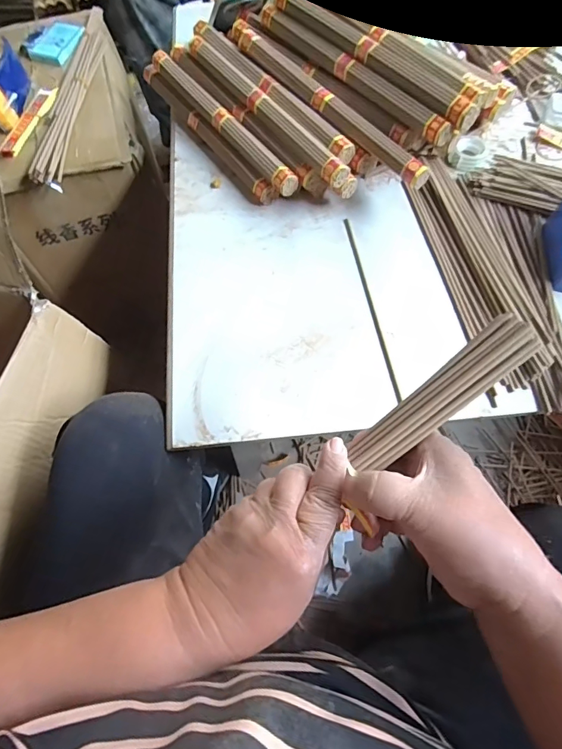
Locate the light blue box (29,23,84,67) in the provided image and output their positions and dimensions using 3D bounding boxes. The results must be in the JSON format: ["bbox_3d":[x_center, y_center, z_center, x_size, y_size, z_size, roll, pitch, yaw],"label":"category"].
[{"bbox_3d":[-0.384,-0.579,0.769,0.065,0.017,0.106,13,66,8],"label":"light blue box"}]

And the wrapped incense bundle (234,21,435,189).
[{"bbox_3d":[0.048,-0.339,0.546,0.031,0.026,0.349,-37,69,-15],"label":"wrapped incense bundle"}]

